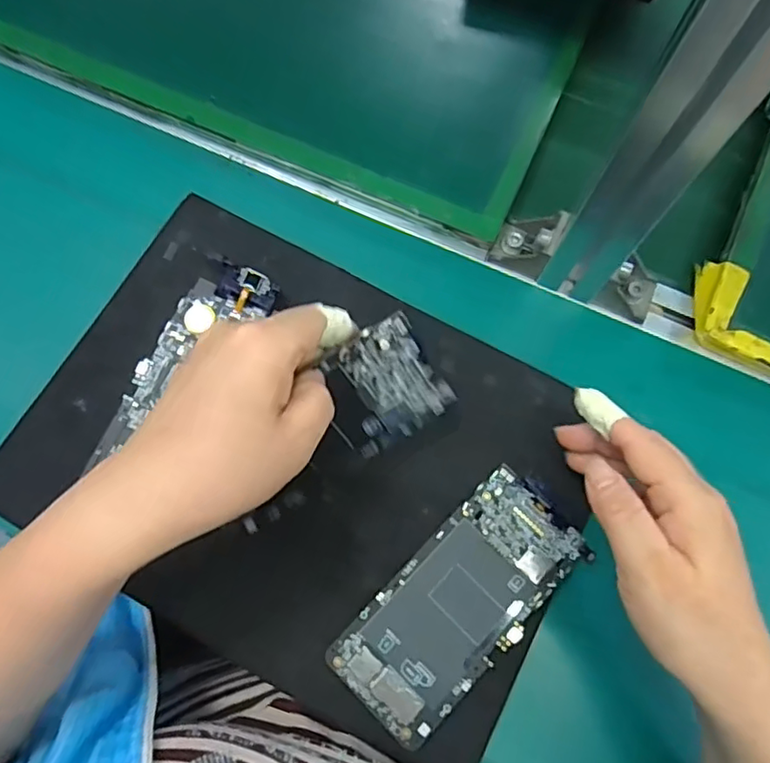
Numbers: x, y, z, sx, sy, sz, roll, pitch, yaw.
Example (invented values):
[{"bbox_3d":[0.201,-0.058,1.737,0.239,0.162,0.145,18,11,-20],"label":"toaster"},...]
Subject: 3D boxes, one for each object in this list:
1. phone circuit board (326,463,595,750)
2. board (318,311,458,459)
[{"bbox_3d":[0.045,0.129,0.356,0.159,0.004,0.073,-44,78,-11],"label":"phone circuit board"},{"bbox_3d":[-0.003,0.005,0.333,0.063,0.006,0.070,-32,124,6],"label":"board"}]

